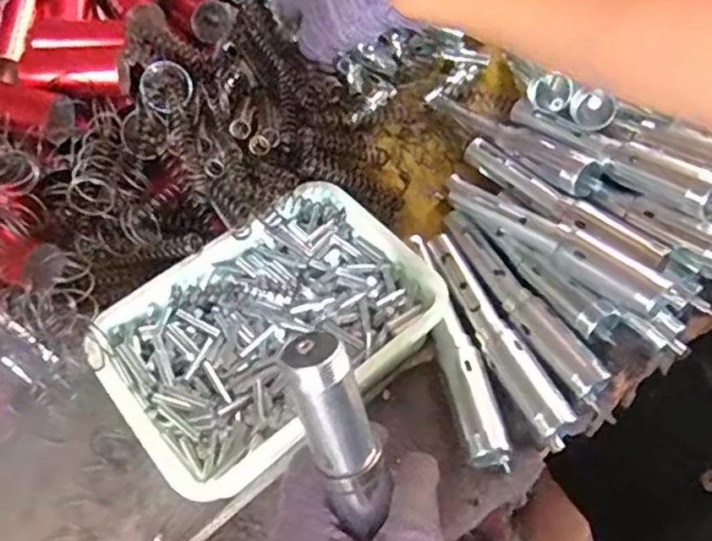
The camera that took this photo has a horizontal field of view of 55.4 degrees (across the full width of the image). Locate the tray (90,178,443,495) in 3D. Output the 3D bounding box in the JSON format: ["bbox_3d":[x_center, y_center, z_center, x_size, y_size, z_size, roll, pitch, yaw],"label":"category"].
[{"bbox_3d":[-0.049,0.030,0.378,0.174,0.031,0.127,-38,64,-19],"label":"tray"}]

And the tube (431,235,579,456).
[{"bbox_3d":[0.078,0.034,0.386,0.022,0.018,0.140,-23,60,-12],"label":"tube"}]

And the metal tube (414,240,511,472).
[{"bbox_3d":[0.059,0.039,0.383,0.021,0.017,0.142,-9,58,-3],"label":"metal tube"}]

